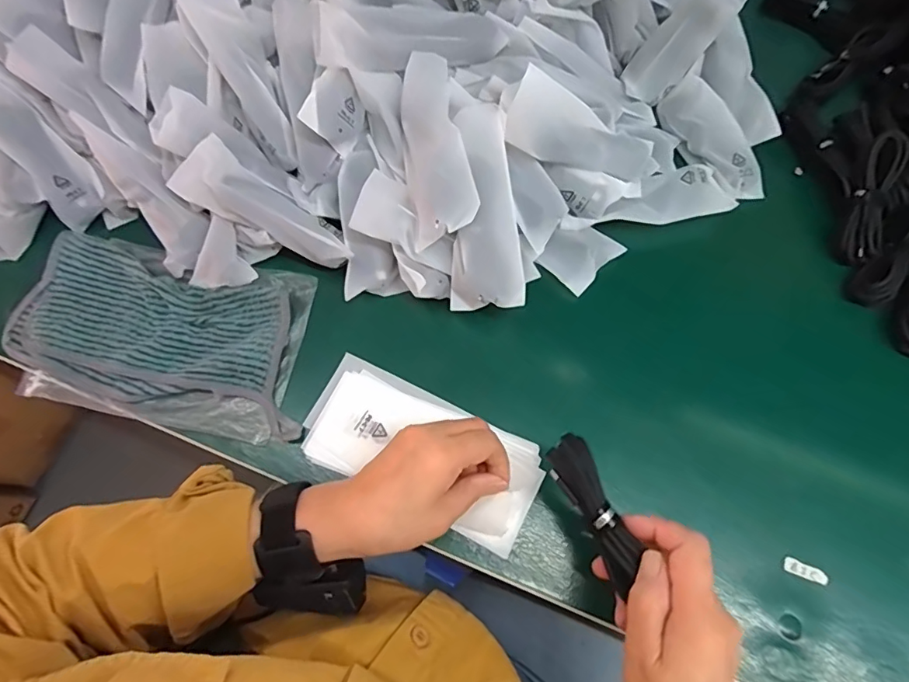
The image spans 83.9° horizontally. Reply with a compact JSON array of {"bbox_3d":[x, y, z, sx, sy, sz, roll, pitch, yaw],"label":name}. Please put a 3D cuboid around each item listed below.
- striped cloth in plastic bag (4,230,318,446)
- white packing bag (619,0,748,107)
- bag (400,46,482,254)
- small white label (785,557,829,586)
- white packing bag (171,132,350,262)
[{"bbox_3d":[-0.242,-0.007,0.419,0.245,0.025,0.143,10,70,4],"label":"striped cloth in plastic bag"},{"bbox_3d":[0.210,-0.280,0.466,0.048,0.028,0.149,39,87,13],"label":"white packing bag"},{"bbox_3d":[-0.016,-0.153,0.402,0.029,0.057,0.143,0,70,-46],"label":"bag"},{"bbox_3d":[0.249,0.163,0.357,0.030,0.004,0.011,22,72,8],"label":"small white label"},{"bbox_3d":[-0.152,-0.107,0.414,0.143,0.032,0.049,31,72,-10],"label":"white packing bag"}]

